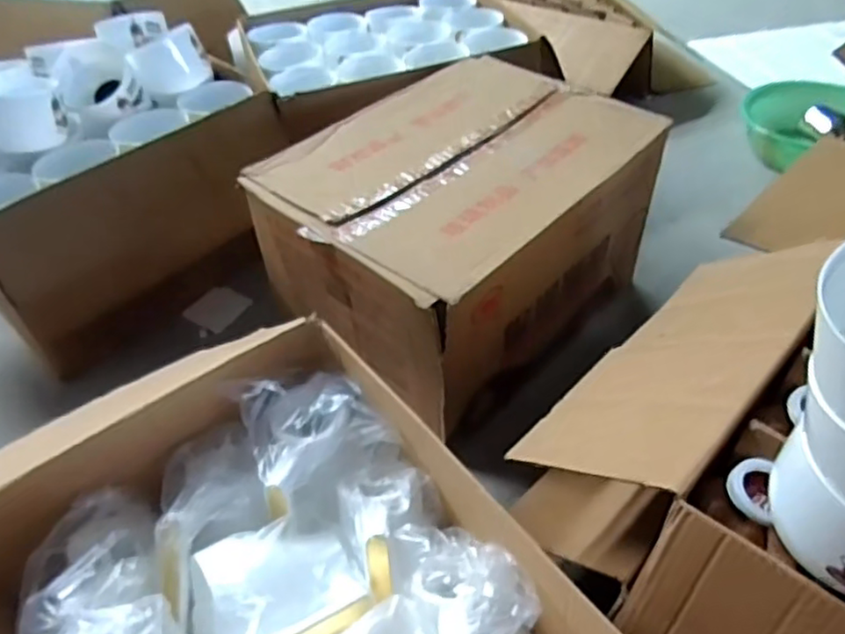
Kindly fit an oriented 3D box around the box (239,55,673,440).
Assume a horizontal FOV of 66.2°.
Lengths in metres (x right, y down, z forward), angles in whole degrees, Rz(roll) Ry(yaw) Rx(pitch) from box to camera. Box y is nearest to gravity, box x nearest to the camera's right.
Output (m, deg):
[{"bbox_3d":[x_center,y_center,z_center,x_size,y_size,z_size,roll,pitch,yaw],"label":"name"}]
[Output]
[{"bbox_3d":[0.066,-0.174,1.153,0.487,0.296,0.615,32,55,31],"label":"box"}]

